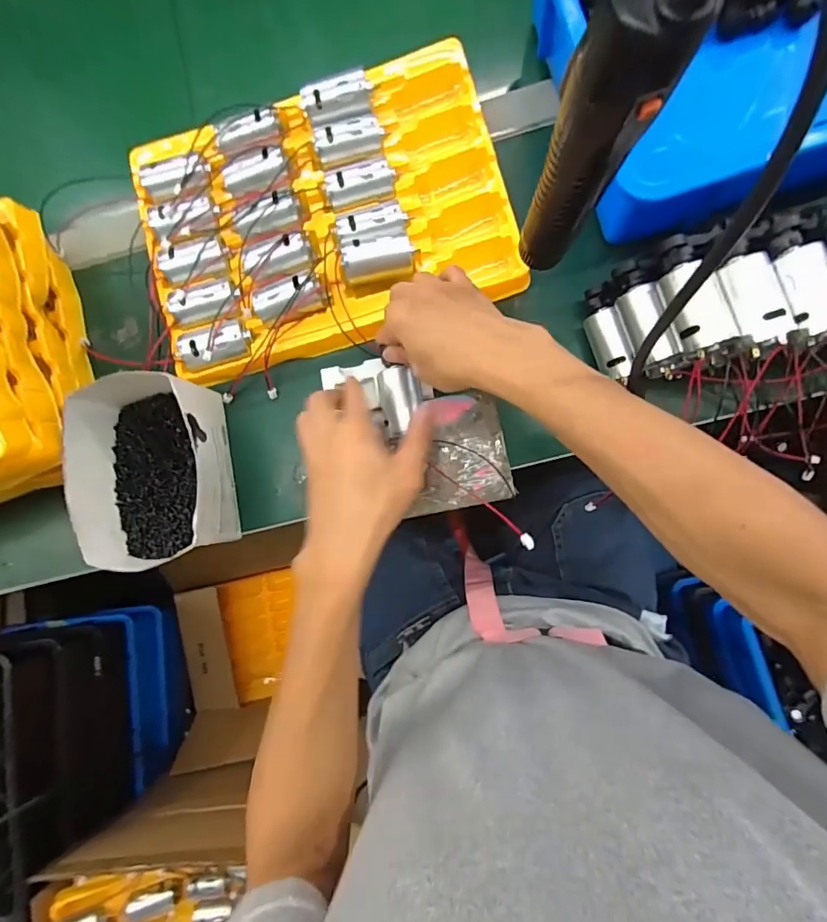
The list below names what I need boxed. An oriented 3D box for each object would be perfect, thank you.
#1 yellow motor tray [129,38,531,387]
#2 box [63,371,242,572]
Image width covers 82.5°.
[{"bbox_3d":[-0.084,-0.221,0.424,0.330,0.038,0.240,-17,85,5],"label":"yellow motor tray"},{"bbox_3d":[-0.218,0.002,0.403,0.111,0.069,0.163,-8,85,5],"label":"box"}]

